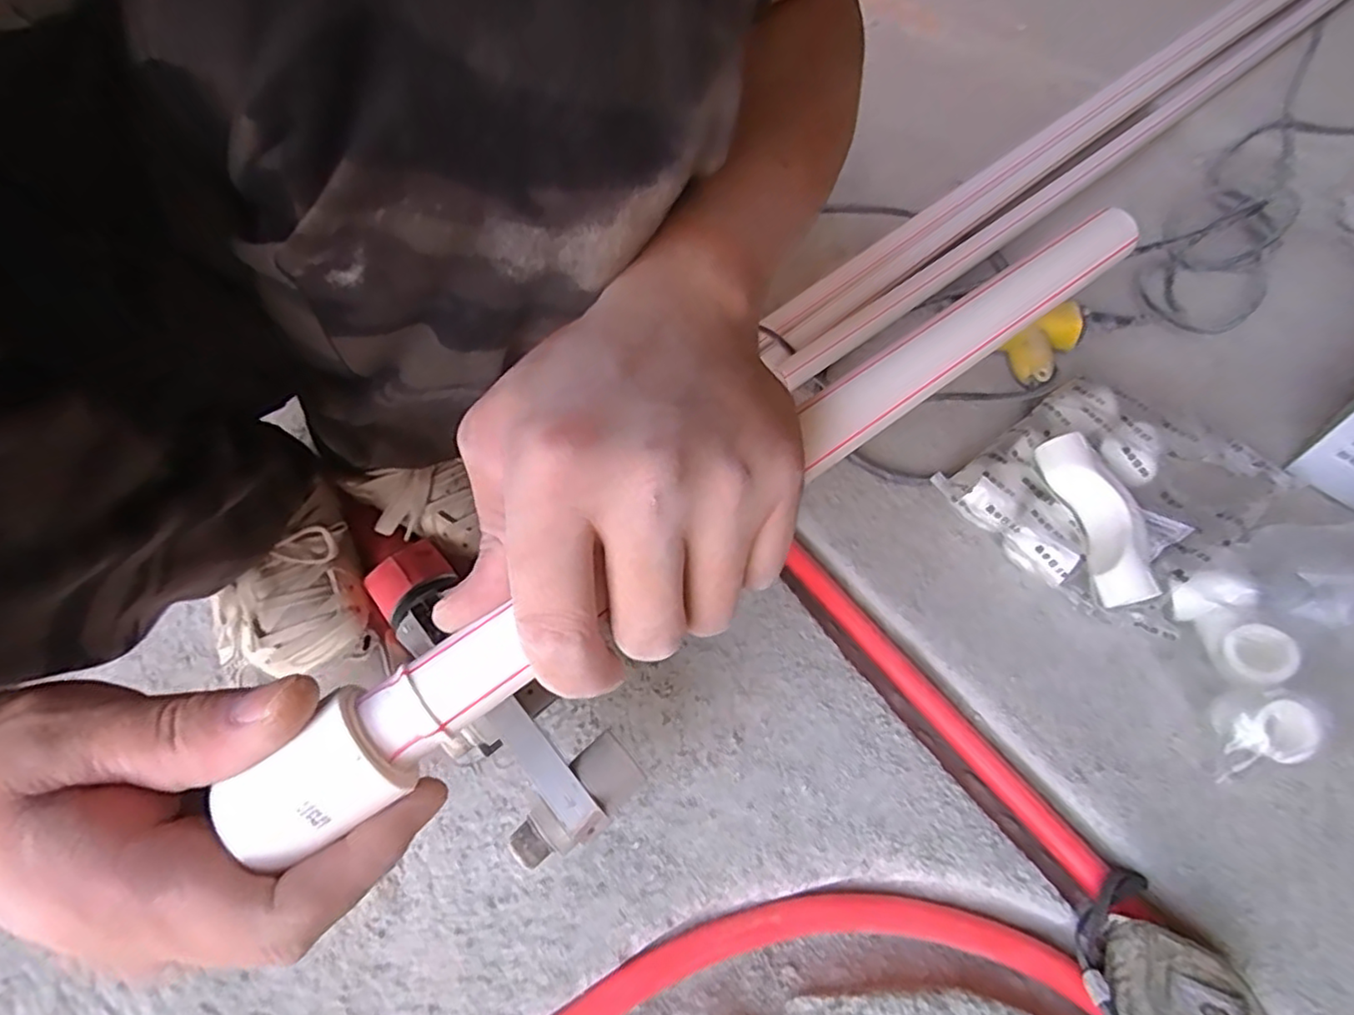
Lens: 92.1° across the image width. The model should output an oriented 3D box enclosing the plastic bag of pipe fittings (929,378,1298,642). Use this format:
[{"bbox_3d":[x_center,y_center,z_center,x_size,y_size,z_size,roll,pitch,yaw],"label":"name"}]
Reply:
[{"bbox_3d":[0.315,-0.008,0.490,0.175,0.067,0.182,39,66,25],"label":"plastic bag of pipe fittings"}]

